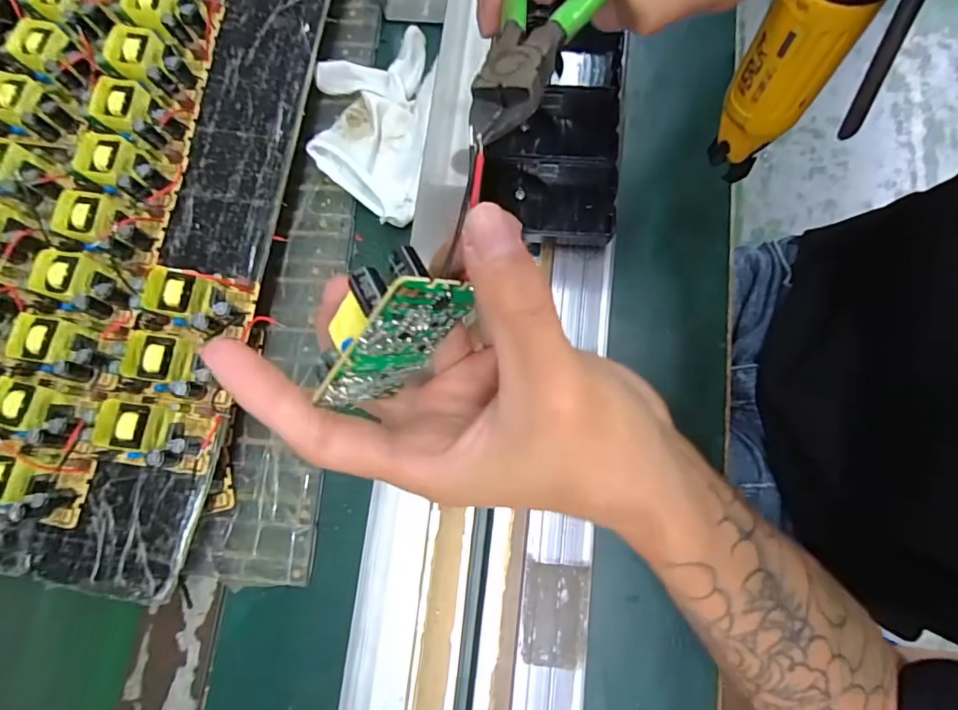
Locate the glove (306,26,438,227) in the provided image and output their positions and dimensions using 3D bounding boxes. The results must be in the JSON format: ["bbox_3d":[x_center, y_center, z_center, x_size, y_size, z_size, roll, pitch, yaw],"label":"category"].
[{"bbox_3d":[-0.070,-0.163,0.335,0.073,0.026,0.140,9,79,3],"label":"glove"}]

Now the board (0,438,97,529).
[{"bbox_3d":[-0.242,0.066,0.263,0.061,0.021,0.036,13,80,4],"label":"board"}]

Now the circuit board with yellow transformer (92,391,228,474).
[{"bbox_3d":[-0.172,0.041,0.266,0.054,0.021,0.036,8,79,3],"label":"circuit board with yellow transformer"}]

